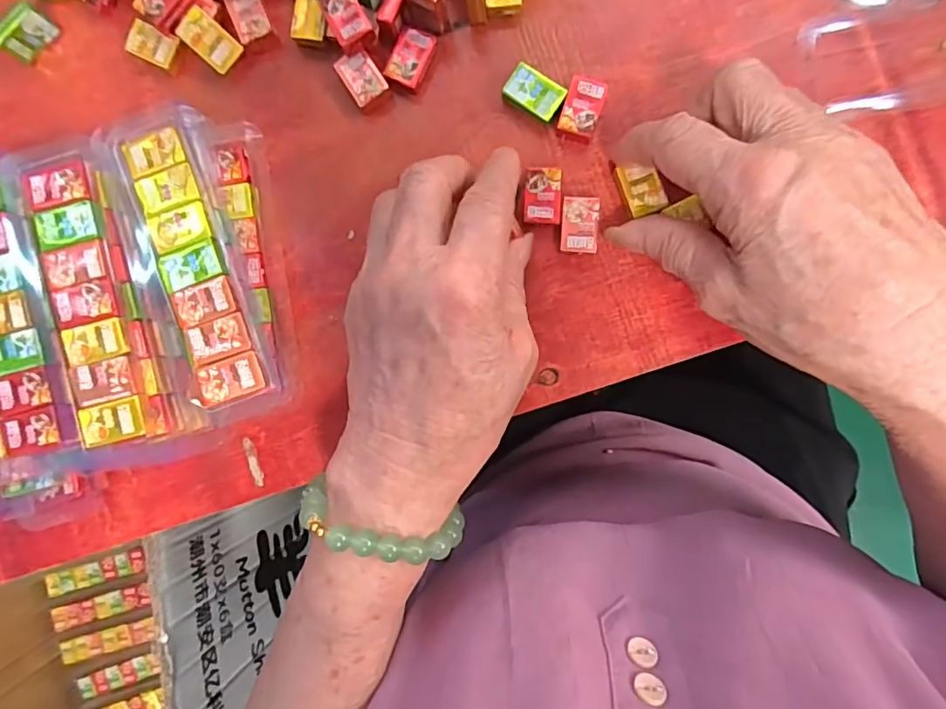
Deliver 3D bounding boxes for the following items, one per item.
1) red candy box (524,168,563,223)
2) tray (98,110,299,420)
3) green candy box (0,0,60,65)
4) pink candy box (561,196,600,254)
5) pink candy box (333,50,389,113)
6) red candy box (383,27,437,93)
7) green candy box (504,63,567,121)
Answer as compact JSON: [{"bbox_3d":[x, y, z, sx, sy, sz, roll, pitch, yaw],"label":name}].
[{"bbox_3d":[0.032,-0.072,0.239,0.017,0.009,0.025,2,92,5],"label":"red candy box"},{"bbox_3d":[-0.120,-0.041,0.235,0.050,0.042,0.132,-9,91,5],"label":"tray"},{"bbox_3d":[-0.221,-0.158,0.258,0.010,0.019,0.025,42,94,2],"label":"green candy box"},{"bbox_3d":[0.049,-0.058,0.237,0.016,0.008,0.025,3,92,5],"label":"pink candy box"},{"bbox_3d":[-0.052,-0.129,0.246,0.017,0.011,0.024,-36,89,5],"label":"pink candy box"},{"bbox_3d":[-0.029,-0.138,0.244,0.017,0.008,0.026,24,94,4],"label":"red candy box"},{"bbox_3d":[0.029,-0.118,0.238,0.025,0.009,0.018,31,94,3],"label":"green candy box"}]

